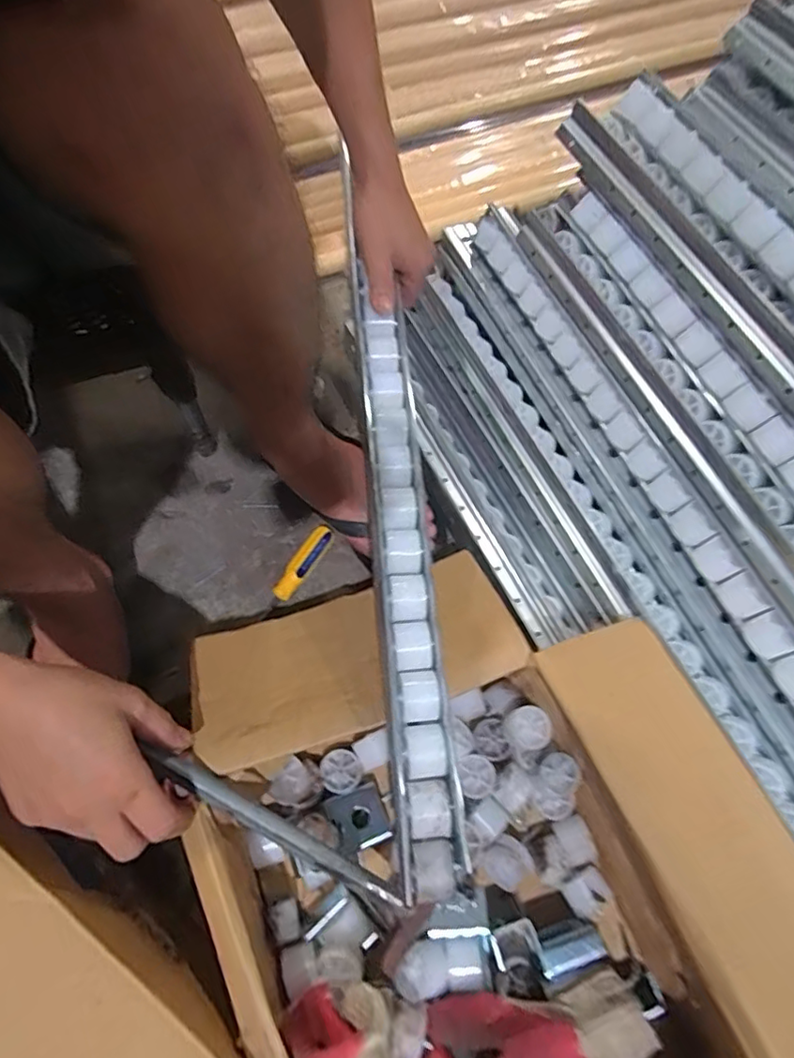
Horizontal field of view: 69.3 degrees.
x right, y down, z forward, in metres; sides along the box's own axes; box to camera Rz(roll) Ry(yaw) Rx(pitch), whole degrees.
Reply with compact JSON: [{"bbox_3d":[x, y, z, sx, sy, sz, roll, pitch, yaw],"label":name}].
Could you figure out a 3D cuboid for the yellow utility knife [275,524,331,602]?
[{"bbox_3d":[-0.095,0.035,0.580,0.020,0.022,0.082,29,68,11],"label":"yellow utility knife"}]

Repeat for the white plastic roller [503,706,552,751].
[{"bbox_3d":[0.107,0.167,0.479,0.035,0.031,0.031,23,68,8],"label":"white plastic roller"}]

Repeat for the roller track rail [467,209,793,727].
[{"bbox_3d":[0.251,-0.014,0.502,0.031,0.042,0.764,-22,68,-11],"label":"roller track rail"}]

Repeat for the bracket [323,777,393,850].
[{"bbox_3d":[-0.030,0.238,0.475,0.049,0.010,0.047,-17,59,-34],"label":"bracket"}]

